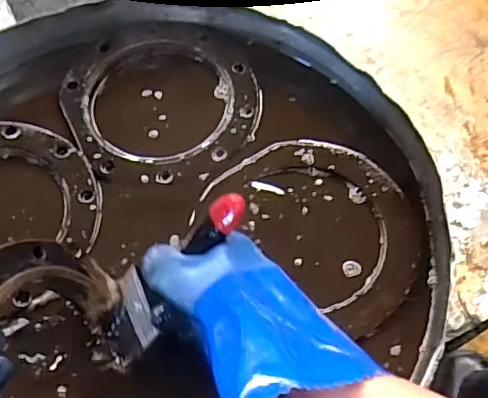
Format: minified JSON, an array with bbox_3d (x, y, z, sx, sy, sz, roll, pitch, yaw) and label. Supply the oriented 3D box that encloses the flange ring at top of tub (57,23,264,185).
[{"bbox_3d":[-0.090,-0.116,0.640,0.211,0.027,0.212,-24,61,-13],"label":"flange ring at top of tub"}]

